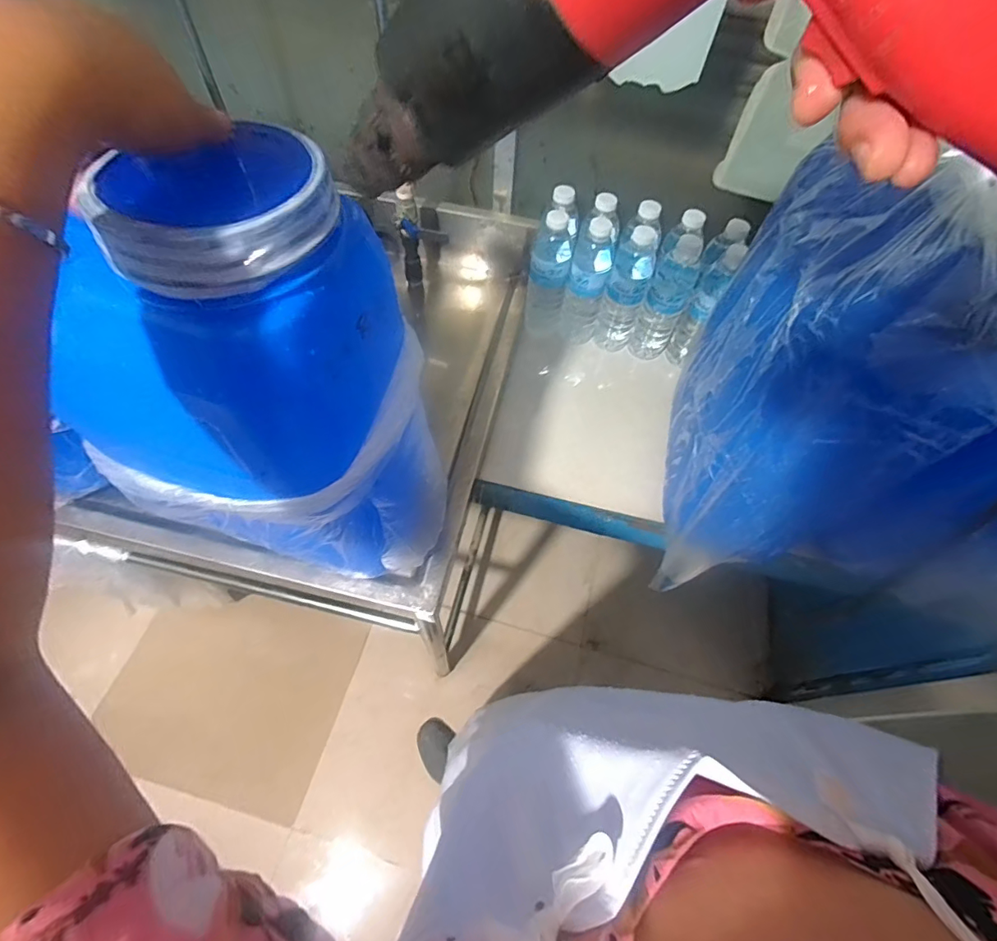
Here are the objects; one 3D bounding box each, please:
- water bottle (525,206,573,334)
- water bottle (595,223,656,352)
[{"bbox_3d":[0.081,-0.295,0.753,0.067,0.198,0.061,8,59,2],"label":"water bottle"},{"bbox_3d":[0.202,-0.287,0.754,0.058,0.205,0.071,17,60,7],"label":"water bottle"}]

